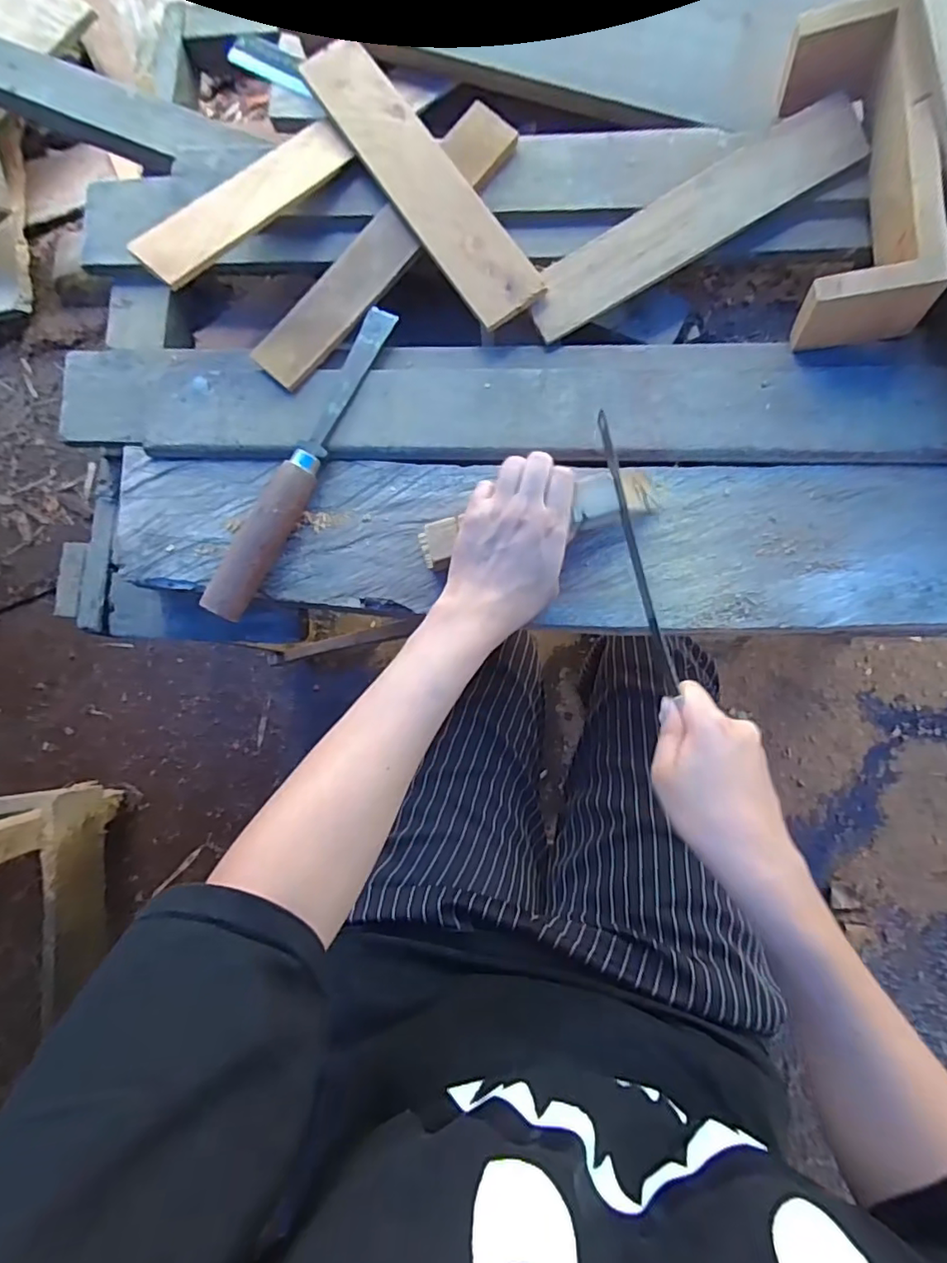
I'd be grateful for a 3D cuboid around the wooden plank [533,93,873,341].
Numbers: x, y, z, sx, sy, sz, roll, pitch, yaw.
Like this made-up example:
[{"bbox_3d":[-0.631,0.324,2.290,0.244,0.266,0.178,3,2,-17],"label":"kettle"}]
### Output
[{"bbox_3d":[0.163,-0.308,0.427,0.263,0.019,0.050,-31,83,2],"label":"wooden plank"}]

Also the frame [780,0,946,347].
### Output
[{"bbox_3d":[0.265,-0.315,0.395,0.077,0.065,0.222,-1,85,5],"label":"frame"}]

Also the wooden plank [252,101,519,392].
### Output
[{"bbox_3d":[-0.069,-0.301,0.447,0.046,0.013,0.265,42,90,7],"label":"wooden plank"}]

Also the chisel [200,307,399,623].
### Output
[{"bbox_3d":[-0.129,-0.130,0.433,0.025,0.029,0.263,27,88,7],"label":"chisel"}]

